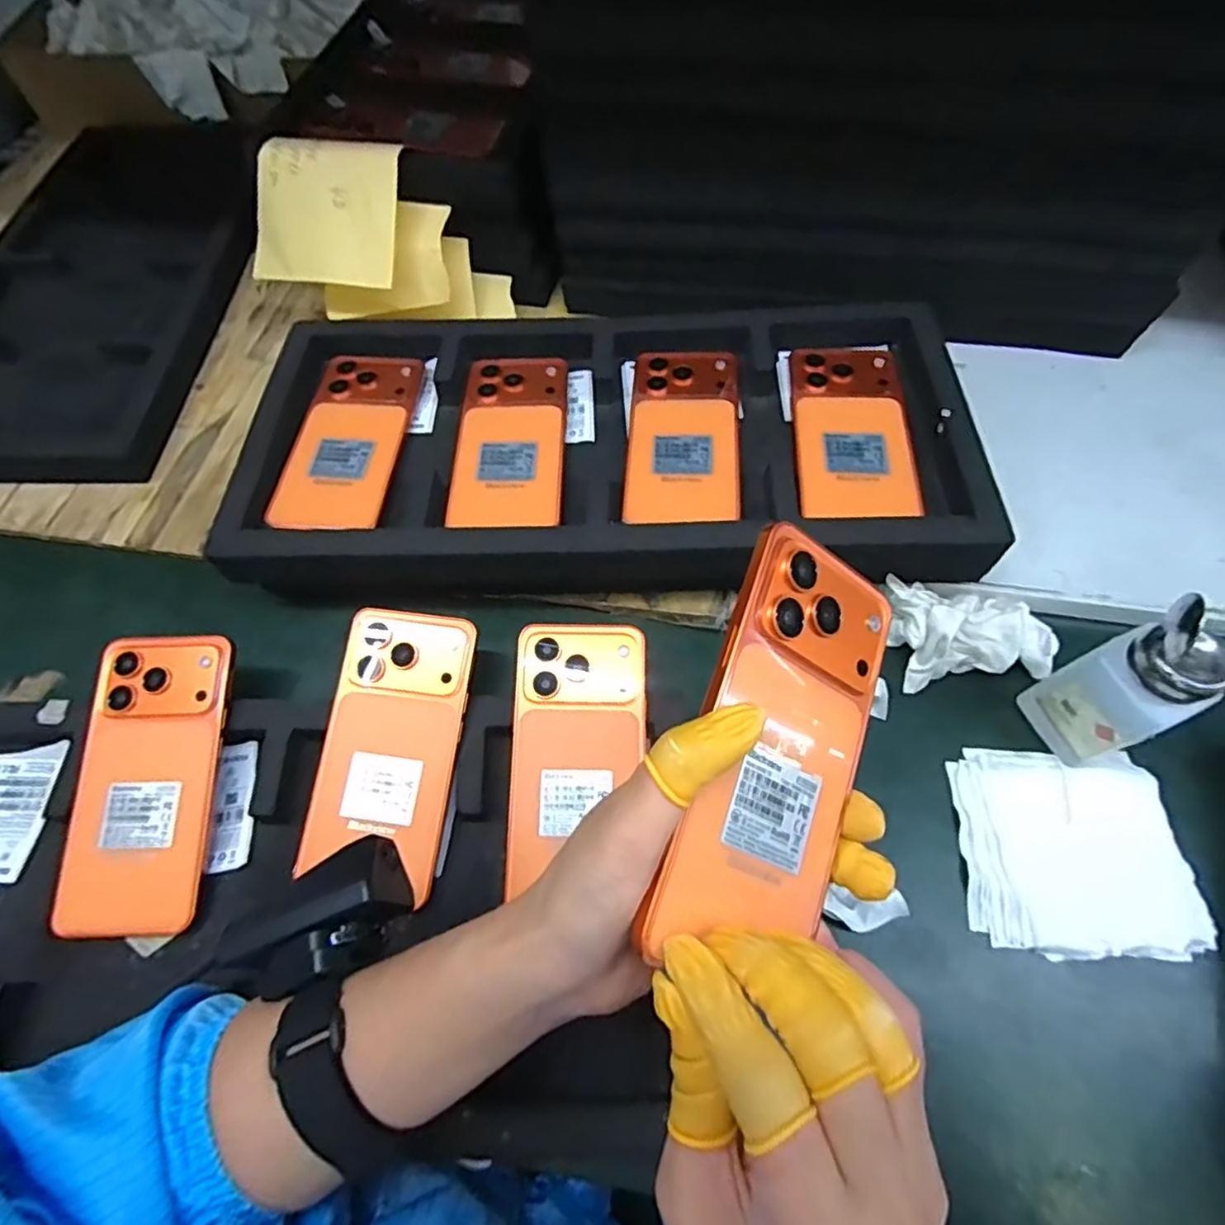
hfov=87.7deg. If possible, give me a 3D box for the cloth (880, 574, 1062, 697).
[{"bbox_3d":[0.232,0.012,0.415,0.102,0.035,0.063,-3,61,-1],"label":"cloth"}]

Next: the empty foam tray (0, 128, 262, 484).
[{"bbox_3d":[-0.484,-0.312,0.597,0.271,0.042,0.450,-1,61,0],"label":"empty foam tray"}]

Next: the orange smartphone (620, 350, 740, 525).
[{"bbox_3d":[0.049,-0.124,0.439,0.074,0.008,0.157,5,62,2],"label":"orange smartphone"}]

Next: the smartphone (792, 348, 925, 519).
[{"bbox_3d":[0.162,-0.123,0.432,0.074,0.013,0.154,5,62,2],"label":"smartphone"}]

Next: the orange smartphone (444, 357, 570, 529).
[{"bbox_3d":[-0.071,-0.121,0.443,0.076,0.010,0.159,0,61,1],"label":"orange smartphone"}]

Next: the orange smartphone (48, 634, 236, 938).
[{"bbox_3d":[-0.264,0.094,0.362,0.078,0.010,0.161,2,76,0],"label":"orange smartphone"}]

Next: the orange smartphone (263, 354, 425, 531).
[{"bbox_3d":[-0.184,-0.123,0.449,0.075,0.008,0.160,3,61,2],"label":"orange smartphone"}]

